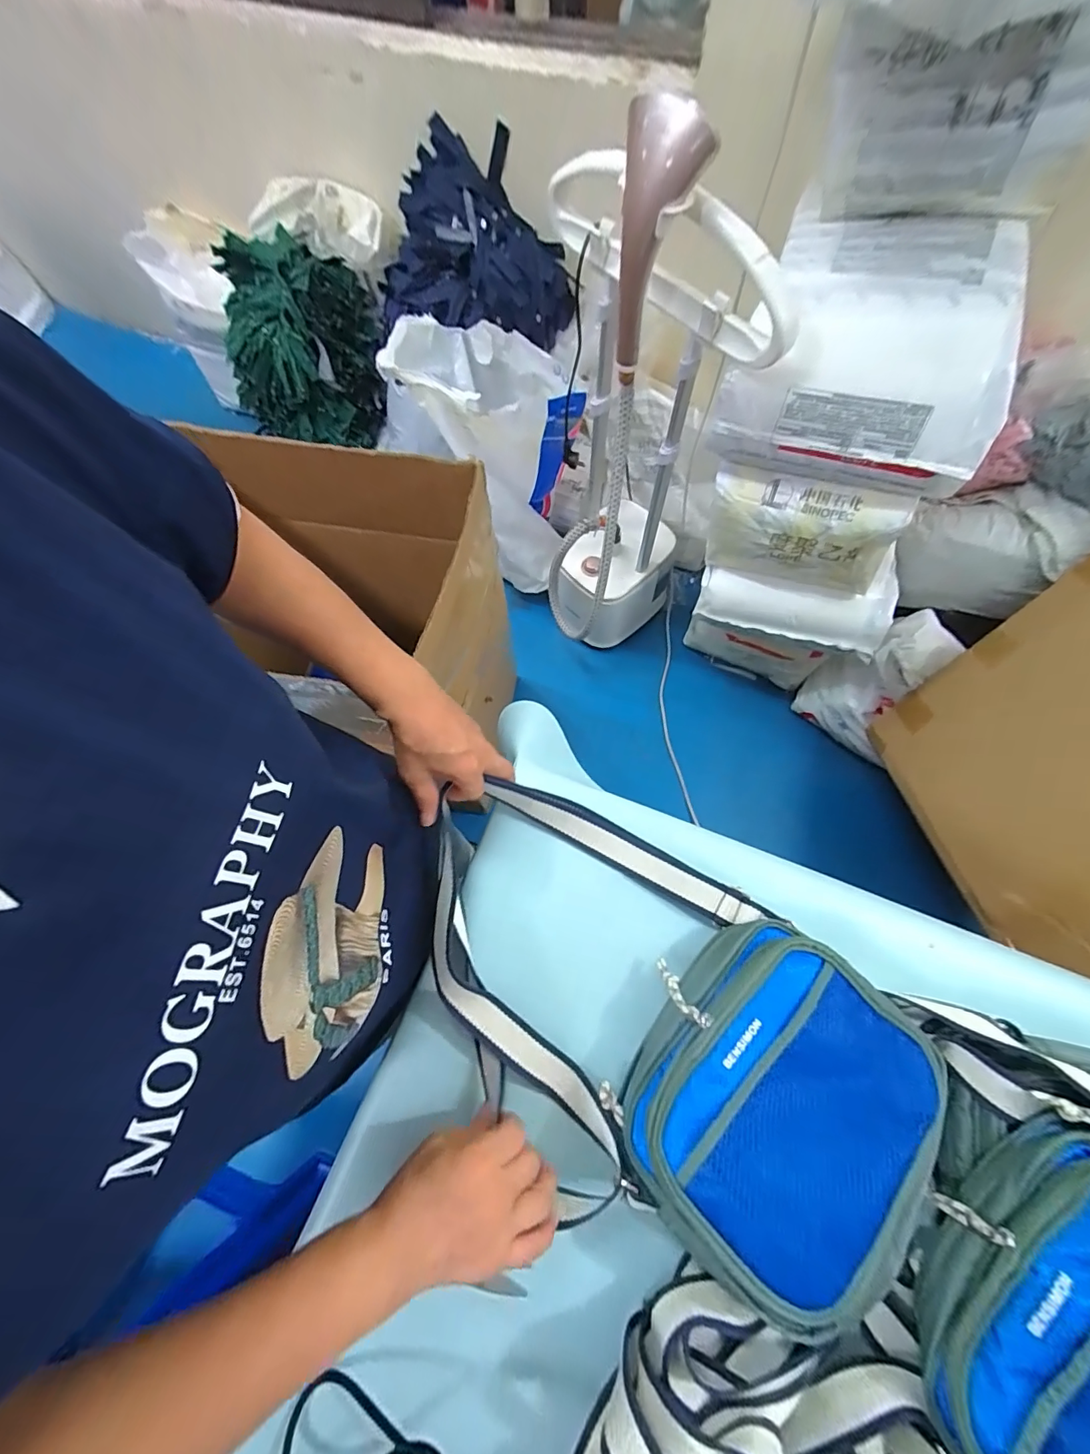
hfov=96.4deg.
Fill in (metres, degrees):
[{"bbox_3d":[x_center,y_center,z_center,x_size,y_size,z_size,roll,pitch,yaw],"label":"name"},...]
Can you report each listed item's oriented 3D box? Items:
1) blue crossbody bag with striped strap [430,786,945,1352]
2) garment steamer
[{"bbox_3d":[0.057,0.216,0.387,0.407,0.100,0.257,35,73,14],"label":"blue crossbody bag with striped strap"},{"bbox_3d":[0.186,-0.587,1.009,0.335,0.909,0.463,4,68,3],"label":"garment steamer"}]

